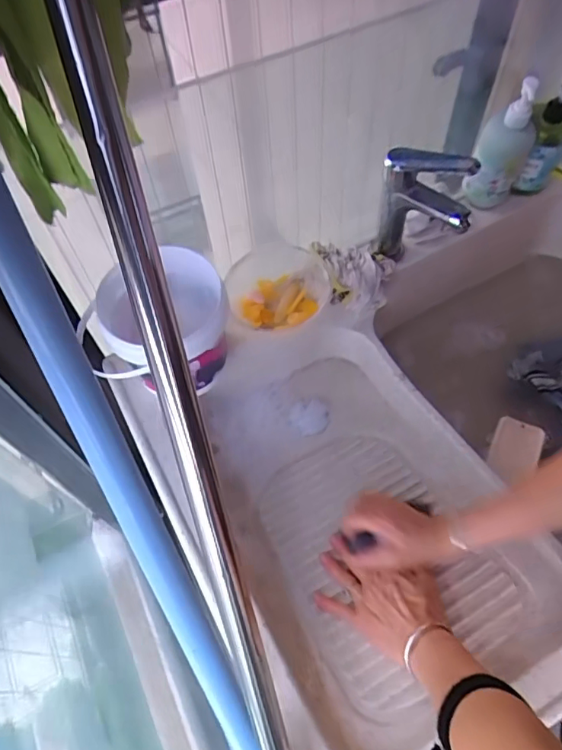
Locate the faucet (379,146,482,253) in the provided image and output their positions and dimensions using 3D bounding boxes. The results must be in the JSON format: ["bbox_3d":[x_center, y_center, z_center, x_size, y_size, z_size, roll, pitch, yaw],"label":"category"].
[{"bbox_3d":[0.187,-0.217,0.691,0.114,0.148,0.079,8,60,8],"label":"faucet"}]

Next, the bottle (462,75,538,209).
[{"bbox_3d":[0.323,-0.329,0.746,0.068,0.172,0.061,26,64,17],"label":"bottle"}]

